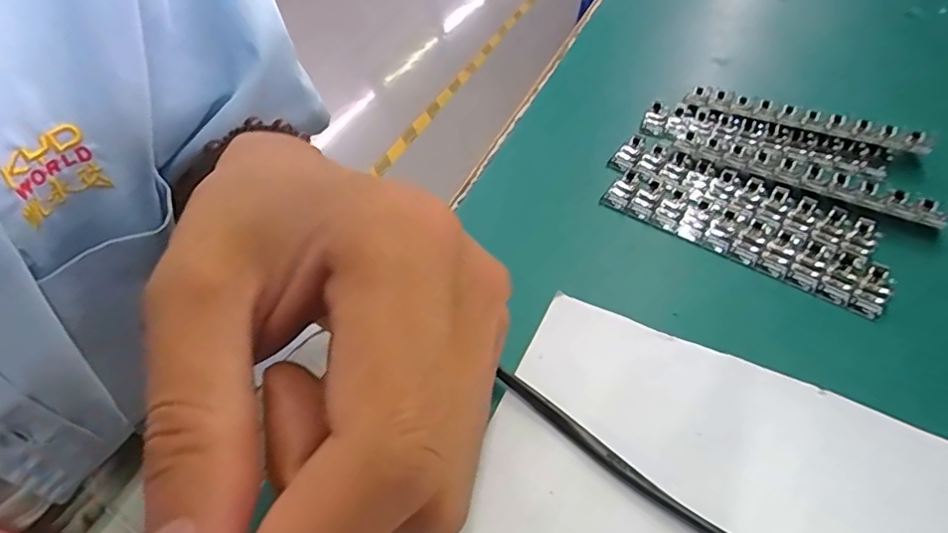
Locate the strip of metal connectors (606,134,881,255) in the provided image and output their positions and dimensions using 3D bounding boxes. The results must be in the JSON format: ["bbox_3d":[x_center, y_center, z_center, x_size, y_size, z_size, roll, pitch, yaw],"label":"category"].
[{"bbox_3d":[0.113,-0.033,0.243,0.107,0.004,0.026,30,54,24],"label":"strip of metal connectors"}]

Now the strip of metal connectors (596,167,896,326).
[{"bbox_3d":[0.106,-0.012,0.229,0.107,0.008,0.022,29,53,24],"label":"strip of metal connectors"}]

